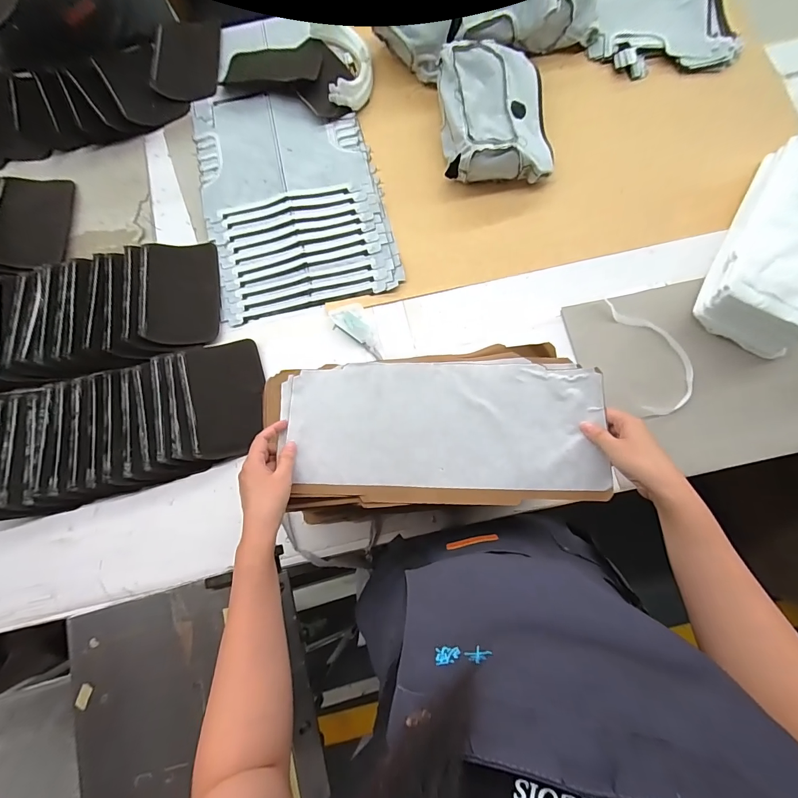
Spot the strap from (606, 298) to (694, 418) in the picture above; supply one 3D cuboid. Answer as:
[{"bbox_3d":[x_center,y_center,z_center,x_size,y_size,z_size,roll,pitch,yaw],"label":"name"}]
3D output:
[{"bbox_3d":[0.480,-0.088,0.697,0.108,0.017,0.235,-9,77,-1],"label":"strap"}]

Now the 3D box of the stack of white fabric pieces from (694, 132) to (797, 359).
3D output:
[{"bbox_3d":[0.709,-0.292,0.672,0.173,0.148,0.389,28,81,7],"label":"stack of white fabric pieces"}]

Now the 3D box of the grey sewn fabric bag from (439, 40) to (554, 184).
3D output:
[{"bbox_3d":[0.202,-0.583,0.767,0.219,0.113,0.258,-3,79,1],"label":"grey sewn fabric bag"}]

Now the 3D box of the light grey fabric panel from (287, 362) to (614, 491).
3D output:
[{"bbox_3d":[0.057,0.032,0.505,0.409,0.023,0.170,1,77,5],"label":"light grey fabric panel"}]

